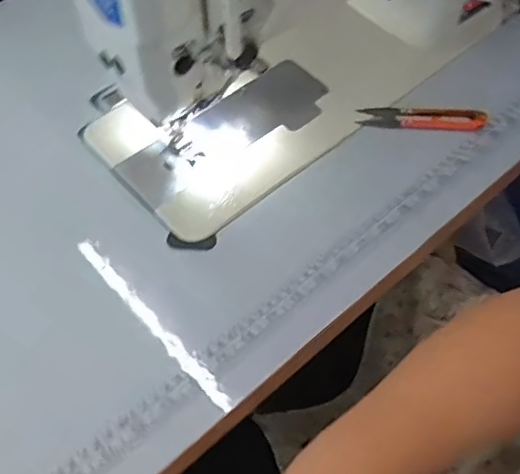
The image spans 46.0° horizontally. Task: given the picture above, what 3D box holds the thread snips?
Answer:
[{"bbox_3d":[0.155,-0.114,0.582,0.118,0.009,0.026,3,57,3],"label":"thread snips"}]

